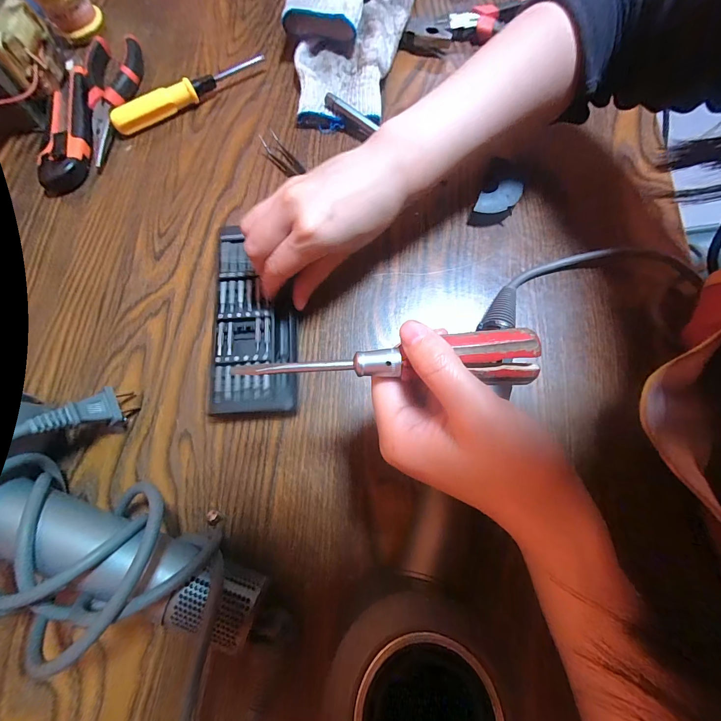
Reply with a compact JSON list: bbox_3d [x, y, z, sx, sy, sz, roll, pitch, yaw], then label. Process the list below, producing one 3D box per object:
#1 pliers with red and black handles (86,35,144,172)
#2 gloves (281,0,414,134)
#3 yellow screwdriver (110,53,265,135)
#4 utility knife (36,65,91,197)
[{"bbox_3d":[-0.240,-0.258,0.331,0.049,0.018,0.154,-12,74,-4],"label":"pliers with red and black handles"},{"bbox_3d":[-0.006,-0.343,0.335,0.132,0.055,0.233,-3,73,-1],"label":"gloves"},{"bbox_3d":[-0.166,-0.261,0.331,0.155,0.020,0.018,-29,75,-8],"label":"yellow screwdriver"},{"bbox_3d":[-0.276,-0.225,0.320,0.041,0.021,0.147,-9,73,-3],"label":"utility knife"}]

